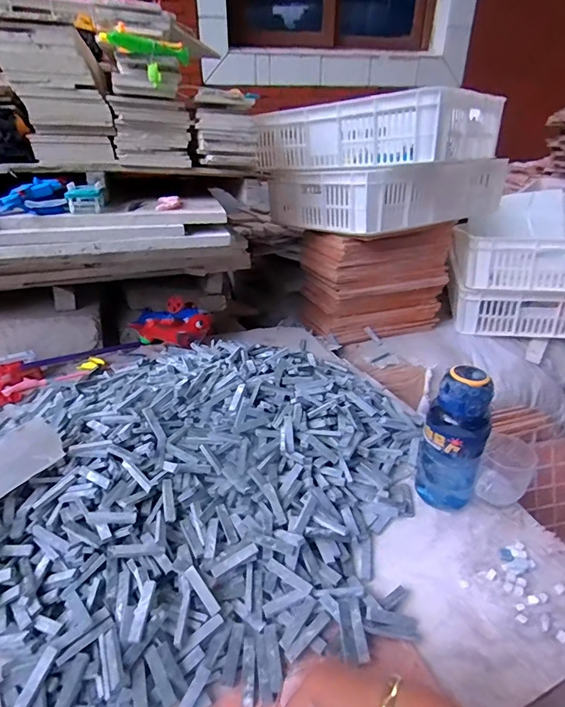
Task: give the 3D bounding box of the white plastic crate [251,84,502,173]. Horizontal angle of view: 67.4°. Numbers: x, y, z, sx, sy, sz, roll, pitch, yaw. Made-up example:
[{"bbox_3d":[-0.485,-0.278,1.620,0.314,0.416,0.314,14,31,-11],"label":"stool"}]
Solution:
[{"bbox_3d":[0.246,-0.588,1.133,0.510,0.161,0.391,22,37,34],"label":"white plastic crate"}]

